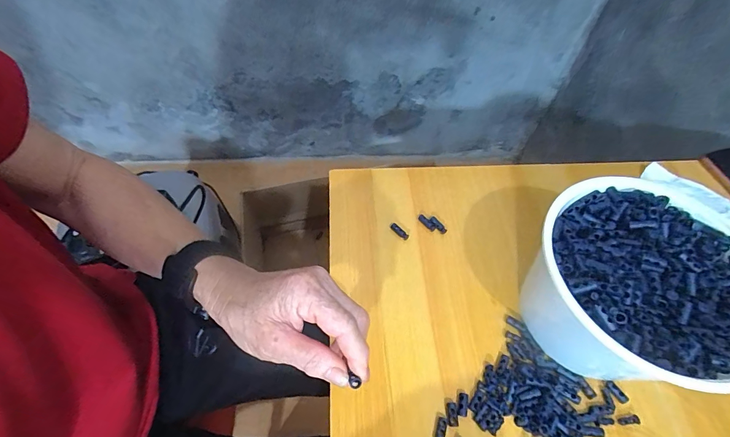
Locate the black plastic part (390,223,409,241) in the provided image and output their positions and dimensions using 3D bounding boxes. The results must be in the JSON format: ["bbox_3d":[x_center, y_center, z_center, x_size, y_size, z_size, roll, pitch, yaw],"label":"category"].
[{"bbox_3d":[0.039,0.015,0.401,0.008,0.005,0.025,-38,64,-22],"label":"black plastic part"}]

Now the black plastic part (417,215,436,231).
[{"bbox_3d":[0.071,0.005,0.407,0.008,0.008,0.024,-37,64,-21],"label":"black plastic part"}]

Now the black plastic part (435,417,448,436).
[{"bbox_3d":[0.064,0.177,0.296,0.008,0.004,0.019,15,58,10],"label":"black plastic part"}]

